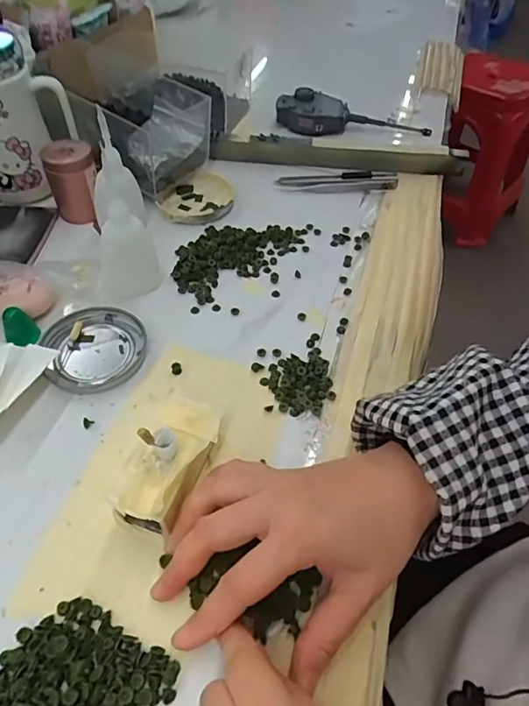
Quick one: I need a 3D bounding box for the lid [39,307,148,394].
[{"bbox_3d":[-0.129,-0.005,0.382,0.074,0.008,0.077,1,51,-2],"label":"lid"}]

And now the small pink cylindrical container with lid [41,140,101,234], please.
[{"bbox_3d":[-0.182,-0.165,0.472,0.044,0.063,0.051,-17,54,-16],"label":"small pink cylindrical container with lid"}]

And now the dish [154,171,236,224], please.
[{"bbox_3d":[-0.070,-0.158,0.513,0.075,0.015,0.081,1,51,-2],"label":"dish"}]

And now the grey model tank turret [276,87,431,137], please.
[{"bbox_3d":[0.108,-0.290,0.606,0.184,0.031,0.056,9,51,4],"label":"grey model tank turret"}]

